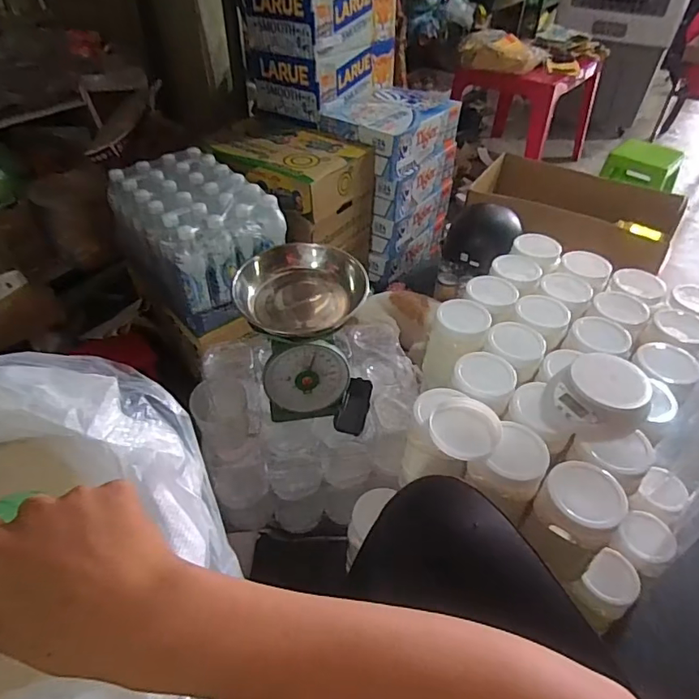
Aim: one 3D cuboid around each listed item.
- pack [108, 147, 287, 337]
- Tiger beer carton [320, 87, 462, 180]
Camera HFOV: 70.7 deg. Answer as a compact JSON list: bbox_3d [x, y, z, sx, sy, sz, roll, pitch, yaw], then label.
[{"bbox_3d":[-0.356,-0.273,1.147,0.250,0.214,0.407,-30,52,-28],"label":"pack"},{"bbox_3d":[0.124,-0.629,1.404,0.245,0.118,0.366,28,51,26],"label":"Tiger beer carton"}]

